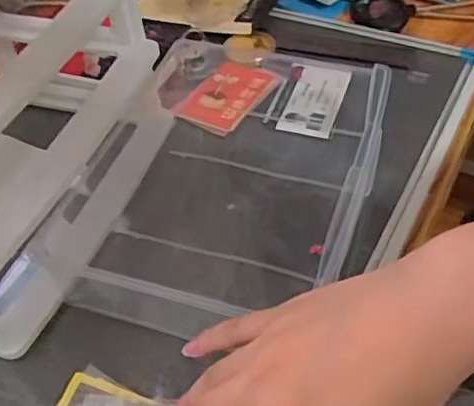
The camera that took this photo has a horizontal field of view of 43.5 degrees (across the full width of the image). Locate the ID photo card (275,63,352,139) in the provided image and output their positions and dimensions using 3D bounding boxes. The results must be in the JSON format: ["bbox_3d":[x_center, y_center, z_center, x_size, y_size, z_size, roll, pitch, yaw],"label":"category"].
[{"bbox_3d":[0.064,-0.090,0.494,0.049,0.009,0.084,11,50,16],"label":"ID photo card"}]

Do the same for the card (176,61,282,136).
[{"bbox_3d":[-0.007,-0.093,0.503,0.055,0.006,0.082,21,53,23],"label":"card"}]

